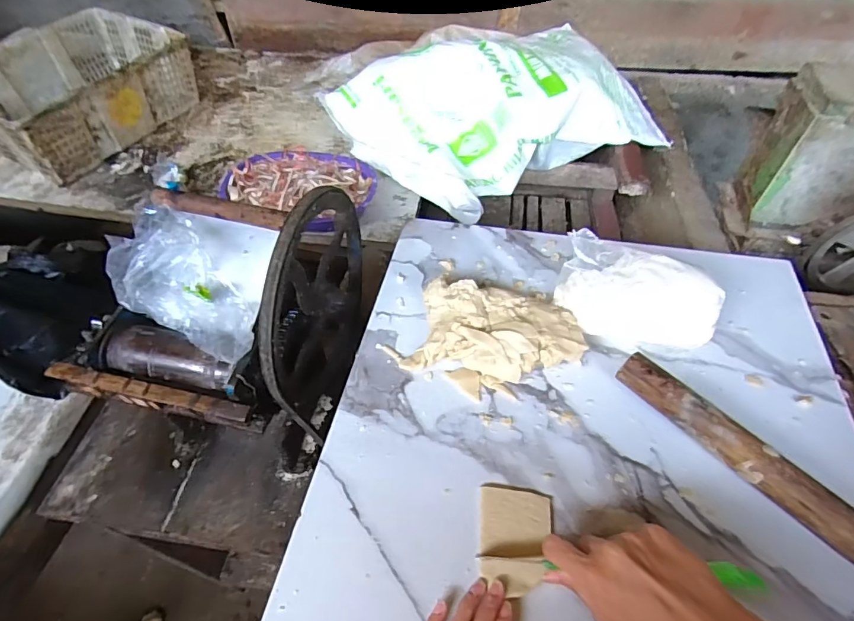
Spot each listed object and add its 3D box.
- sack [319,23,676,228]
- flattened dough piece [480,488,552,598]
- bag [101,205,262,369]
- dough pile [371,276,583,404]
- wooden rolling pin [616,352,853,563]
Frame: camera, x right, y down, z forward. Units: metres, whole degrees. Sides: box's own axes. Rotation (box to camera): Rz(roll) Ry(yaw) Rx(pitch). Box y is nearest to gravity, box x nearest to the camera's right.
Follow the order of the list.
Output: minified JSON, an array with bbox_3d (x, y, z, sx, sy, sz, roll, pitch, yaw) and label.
[{"bbox_3d":[0.160,-0.435,1.031,0.653,0.220,0.404,-23,56,-19],"label":"sack"},{"bbox_3d":[0.074,0.190,0.391,0.057,0.006,0.079,5,52,2],"label":"flattened dough piece"},{"bbox_3d":[-0.252,-0.028,0.517,0.198,0.066,0.129,47,61,3],"label":"bag"},{"bbox_3d":[0.065,0.022,0.502,0.204,0.053,0.129,9,52,6],"label":"dough pile"},{"bbox_3d":[0.298,0.143,0.405,0.038,0.037,0.289,-37,61,-26],"label":"wooden rolling pin"}]

